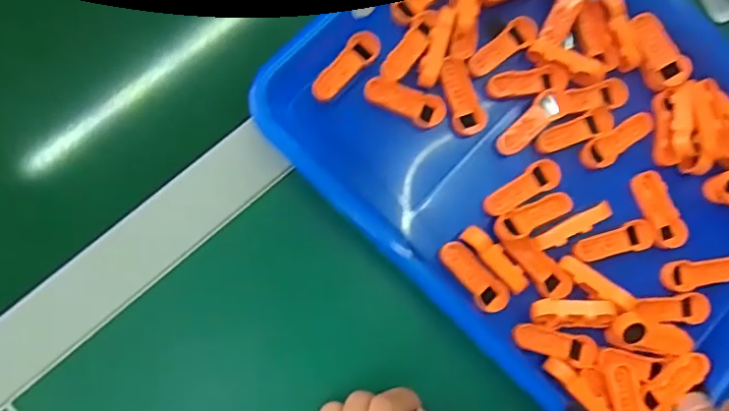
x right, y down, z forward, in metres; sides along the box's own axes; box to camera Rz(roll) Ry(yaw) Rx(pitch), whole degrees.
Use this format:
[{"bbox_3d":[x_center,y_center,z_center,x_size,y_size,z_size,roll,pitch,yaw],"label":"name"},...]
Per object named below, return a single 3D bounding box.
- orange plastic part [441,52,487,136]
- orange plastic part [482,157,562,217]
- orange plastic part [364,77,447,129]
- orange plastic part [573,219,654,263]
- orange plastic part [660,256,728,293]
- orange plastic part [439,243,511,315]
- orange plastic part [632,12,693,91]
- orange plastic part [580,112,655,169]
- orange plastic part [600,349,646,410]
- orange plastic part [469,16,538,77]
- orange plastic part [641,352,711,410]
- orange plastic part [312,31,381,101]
[{"bbox_3d":[0.062,-0.069,0.347,0.021,0.004,0.049,-15,86,-7],"label":"orange plastic part"},{"bbox_3d":[0.100,-0.011,0.347,0.053,0.010,0.018,-32,88,-8],"label":"orange plastic part"},{"bbox_3d":[0.025,-0.063,0.343,0.051,0.007,0.019,17,83,-3],"label":"orange plastic part"},{"bbox_3d":[0.157,0.024,0.352,0.052,0.011,0.018,-15,86,-6],"label":"orange plastic part"},{"bbox_3d":[0.218,0.043,0.355,0.054,0.007,0.019,-7,85,-6],"label":"orange plastic part"},{"bbox_3d":[0.067,0.044,0.341,0.019,0.009,0.051,-43,89,-8],"label":"orange plastic part"},{"bbox_3d":[0.189,-0.100,0.355,0.027,0.009,0.051,-23,104,32],"label":"orange plastic part"},{"bbox_3d":[0.165,-0.042,0.355,0.056,0.011,0.020,-29,87,-7],"label":"orange plastic part"},{"bbox_3d":[0.156,0.116,0.327,0.020,0.007,0.056,-12,85,-6],"label":"orange plastic part"},{"bbox_3d":[0.089,-0.101,0.353,0.053,0.007,0.018,-40,89,-8],"label":"orange plastic part"},{"bbox_3d":[0.188,0.108,0.335,0.051,0.009,0.017,-39,89,-8],"label":"orange plastic part"},{"bbox_3d":[-0.012,-0.086,0.341,0.018,0.006,0.052,43,82,0],"label":"orange plastic part"}]

